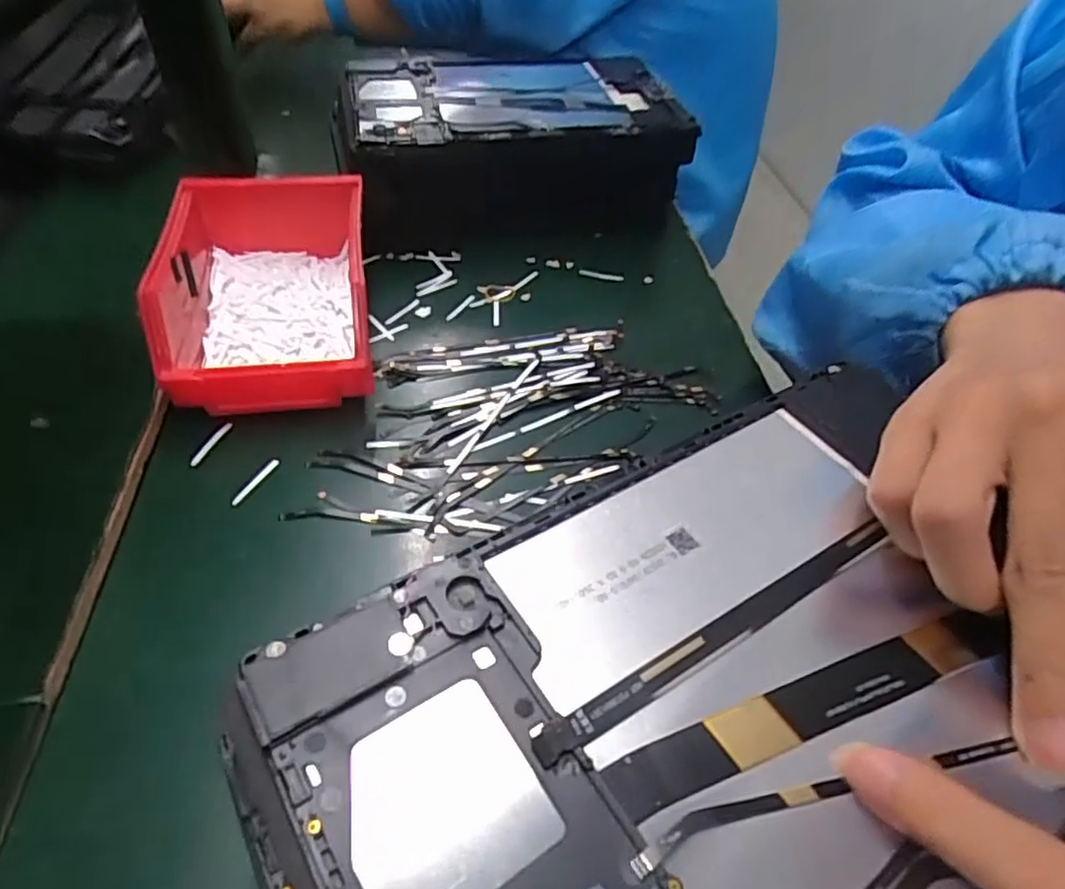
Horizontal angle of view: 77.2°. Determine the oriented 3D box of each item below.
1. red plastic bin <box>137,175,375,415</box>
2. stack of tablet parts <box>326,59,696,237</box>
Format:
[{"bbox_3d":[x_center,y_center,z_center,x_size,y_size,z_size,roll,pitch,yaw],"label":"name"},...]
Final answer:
[{"bbox_3d":[-0.151,-0.083,0.384,0.113,0.078,0.141,-4,47,-12],"label":"red plastic bin"},{"bbox_3d":[-0.018,-0.222,0.520,0.241,0.095,0.164,-8,48,-12],"label":"stack of tablet parts"}]

